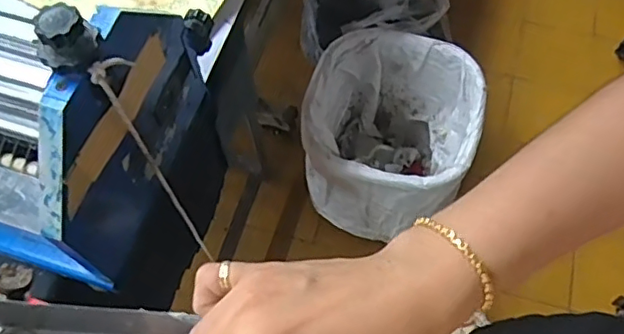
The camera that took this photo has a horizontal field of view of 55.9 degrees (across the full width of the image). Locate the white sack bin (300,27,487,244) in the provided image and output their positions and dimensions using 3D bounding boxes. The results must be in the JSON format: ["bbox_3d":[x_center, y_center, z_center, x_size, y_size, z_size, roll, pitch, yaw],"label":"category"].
[{"bbox_3d":[0.162,-0.051,1.279,0.327,0.339,0.326,-1,65,1],"label":"white sack bin"}]

